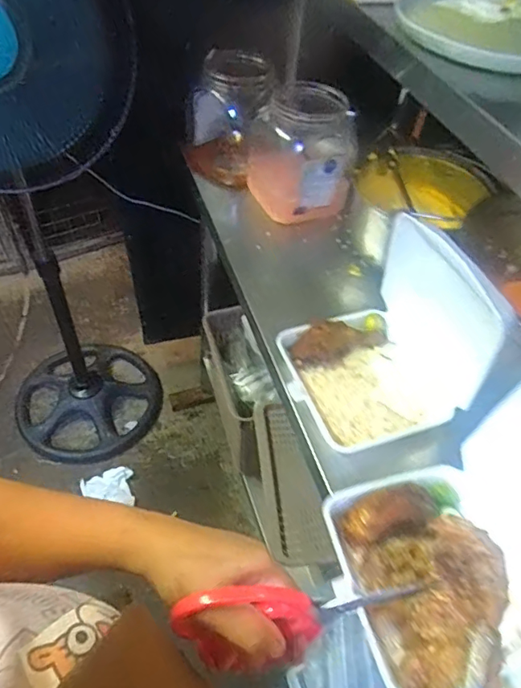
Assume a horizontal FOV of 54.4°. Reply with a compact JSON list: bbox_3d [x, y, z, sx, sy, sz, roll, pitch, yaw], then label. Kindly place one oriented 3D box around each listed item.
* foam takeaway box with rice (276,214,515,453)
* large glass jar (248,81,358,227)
[{"bbox_3d":[0.143,-0.011,0.581,0.211,0.169,0.198,-21,56,-20],"label":"foam takeaway box with rice"},{"bbox_3d":[0.071,-0.303,0.813,0.135,0.161,0.130,3,51,-3],"label":"large glass jar"}]

